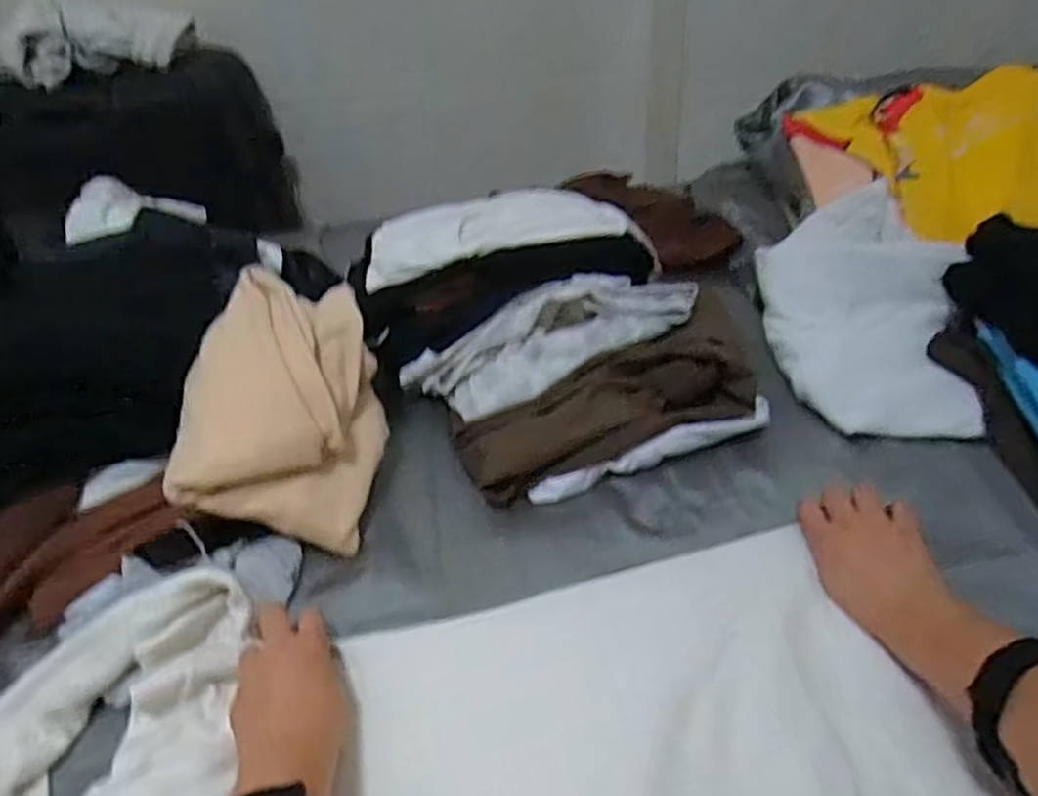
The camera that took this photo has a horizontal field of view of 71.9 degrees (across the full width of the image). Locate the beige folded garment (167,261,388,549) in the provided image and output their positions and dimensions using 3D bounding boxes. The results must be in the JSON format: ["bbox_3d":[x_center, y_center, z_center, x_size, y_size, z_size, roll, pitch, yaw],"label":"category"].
[{"bbox_3d":[-0.201,0.004,0.625,0.144,0.131,0.207,-5,40,1],"label":"beige folded garment"}]

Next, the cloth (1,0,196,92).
[{"bbox_3d":[-0.626,-0.544,1.078,0.286,0.094,0.088,-29,45,-25],"label":"cloth"}]

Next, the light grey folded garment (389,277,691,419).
[{"bbox_3d":[0.033,-0.062,0.706,0.277,0.075,0.107,-18,41,-13],"label":"light grey folded garment"}]

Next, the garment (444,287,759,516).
[{"bbox_3d":[0.085,0.005,0.654,0.272,0.076,0.113,-18,41,-14],"label":"garment"}]

